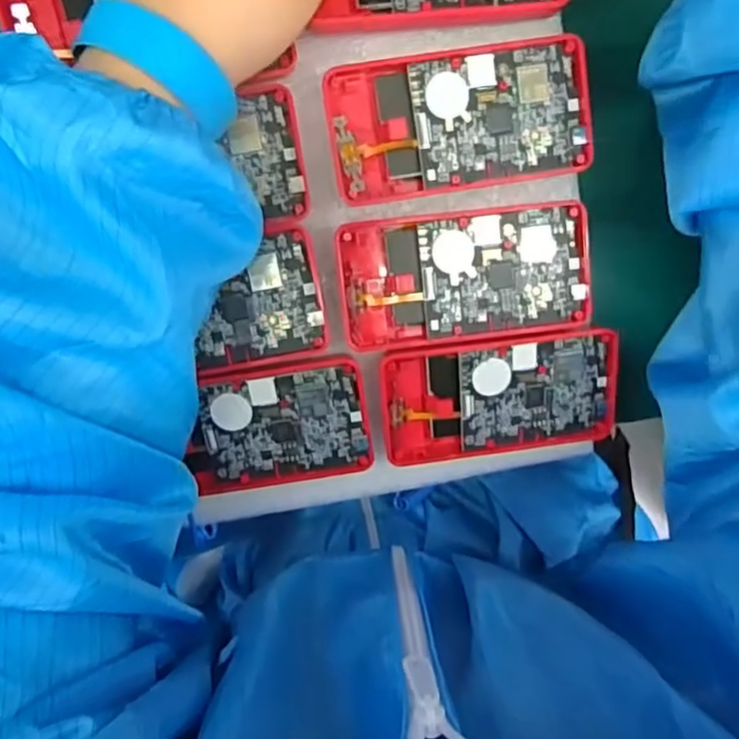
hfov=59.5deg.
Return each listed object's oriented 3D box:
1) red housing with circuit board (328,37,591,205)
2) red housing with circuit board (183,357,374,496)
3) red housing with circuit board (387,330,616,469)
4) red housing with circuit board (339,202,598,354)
[{"bbox_3d":[0.043,-0.115,0.298,0.120,0.009,0.061,-10,98,-2],"label":"red housing with circuit board"},{"bbox_3d":[-0.046,0.029,0.323,0.098,0.017,0.062,-10,98,-2],"label":"red housing with circuit board"},{"bbox_3d":[0.068,0.015,0.331,0.120,0.019,0.060,-6,98,-2],"label":"red housing with circuit board"},{"bbox_3d":[0.047,-0.045,0.312,0.120,0.009,0.061,-7,98,-2],"label":"red housing with circuit board"}]

